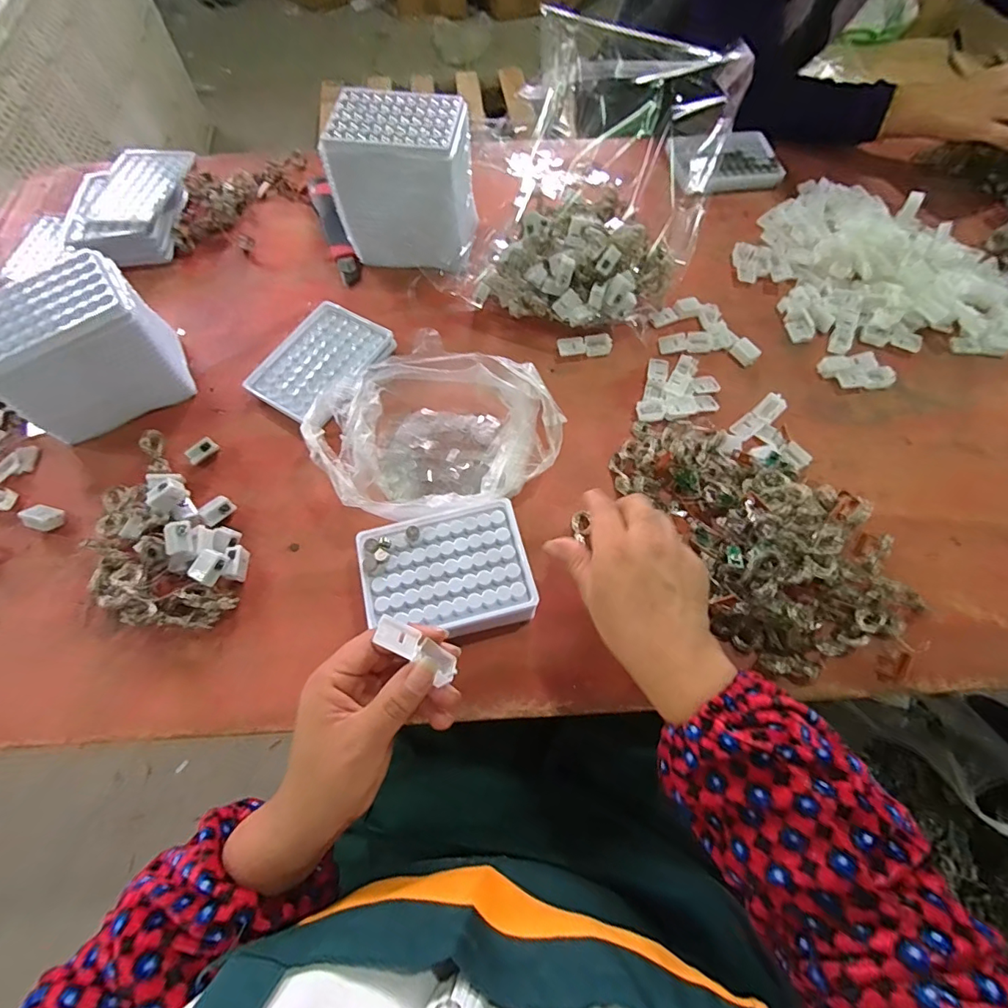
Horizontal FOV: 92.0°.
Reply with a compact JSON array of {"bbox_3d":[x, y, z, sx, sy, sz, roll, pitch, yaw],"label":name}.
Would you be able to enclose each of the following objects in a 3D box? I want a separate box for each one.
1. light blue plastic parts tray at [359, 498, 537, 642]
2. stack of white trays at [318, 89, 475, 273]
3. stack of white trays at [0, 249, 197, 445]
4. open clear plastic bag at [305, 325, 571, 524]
[{"bbox_3d":[-0.045,0.059,0.400,0.129,0.034,0.097,-15,66,-6],"label":"light blue plastic parts tray"},{"bbox_3d":[-0.102,-0.338,0.525,0.132,0.134,0.104,11,66,5],"label":"stack of white trays"},{"bbox_3d":[-0.390,-0.142,0.457,0.133,0.107,0.098,-27,68,-11],"label":"stack of white trays"},{"bbox_3d":[-0.059,-0.061,0.437,0.196,0.065,0.150,-26,68,-11],"label":"open clear plastic bag"}]

